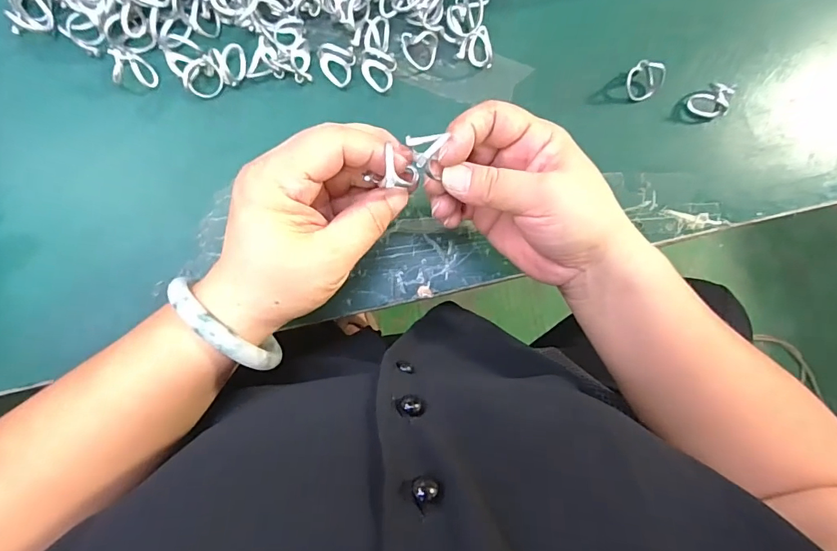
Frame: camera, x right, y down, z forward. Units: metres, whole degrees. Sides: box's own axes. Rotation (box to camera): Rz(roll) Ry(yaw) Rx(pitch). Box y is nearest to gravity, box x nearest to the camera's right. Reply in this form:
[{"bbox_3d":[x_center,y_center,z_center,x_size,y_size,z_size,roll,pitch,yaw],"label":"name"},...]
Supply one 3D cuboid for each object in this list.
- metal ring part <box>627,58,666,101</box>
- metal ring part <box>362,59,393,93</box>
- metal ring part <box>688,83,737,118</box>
[{"bbox_3d":[0.161,-0.139,0.318,0.021,0.023,0.024,-44,89,-7],"label":"metal ring part"},{"bbox_3d":[-0.028,-0.140,0.311,0.017,0.005,0.025,-43,90,-1],"label":"metal ring part"},{"bbox_3d":[0.212,-0.124,0.322,0.027,0.014,0.024,-30,88,-7],"label":"metal ring part"}]

